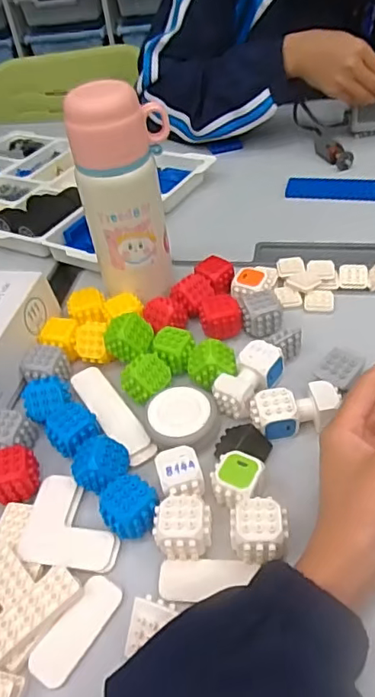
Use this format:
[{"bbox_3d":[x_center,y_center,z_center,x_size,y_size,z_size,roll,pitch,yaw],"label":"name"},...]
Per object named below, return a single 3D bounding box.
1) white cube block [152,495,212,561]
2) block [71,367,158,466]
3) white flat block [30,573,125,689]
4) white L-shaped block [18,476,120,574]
[{"bbox_3d":[-0.003,0.120,0.365,0.037,0.028,0.032,-4,44,5],"label":"white cube block"},{"bbox_3d":[-0.065,0.052,0.458,0.029,0.007,0.113,-26,48,-20],"label":"block"},{"bbox_3d":[-0.069,0.174,0.340,0.025,0.006,0.066,23,52,29],"label":"white flat block"},{"bbox_3d":[-0.081,0.124,0.388,0.071,0.009,0.066,3,45,12],"label":"white L-shaped block"}]

